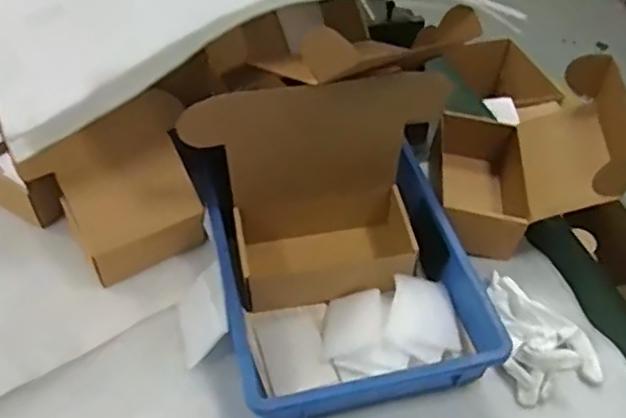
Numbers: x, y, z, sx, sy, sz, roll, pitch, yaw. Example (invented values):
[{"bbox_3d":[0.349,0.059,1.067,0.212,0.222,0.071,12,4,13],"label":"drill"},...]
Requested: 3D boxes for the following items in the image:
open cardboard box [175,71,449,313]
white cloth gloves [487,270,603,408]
[{"bbox_3d":[0.009,-0.009,0.651,0.242,0.226,0.107,-9,48,-10],"label":"open cardboard box"},{"bbox_3d":[0.235,0.125,0.667,0.093,0.030,0.136,-4,47,-5],"label":"white cloth gloves"}]

